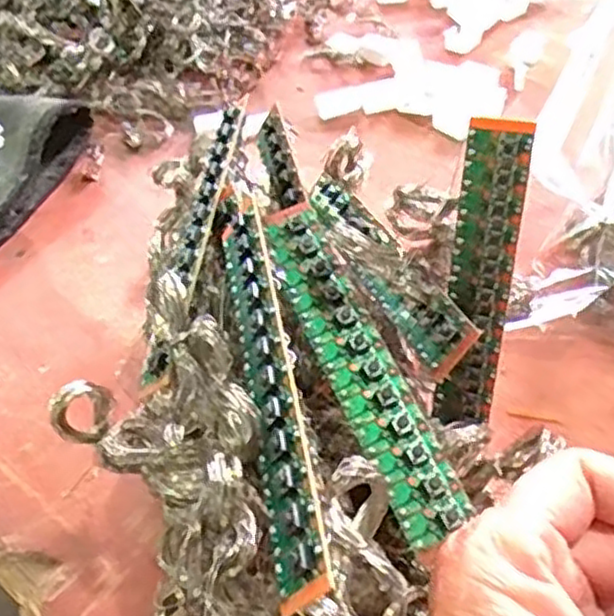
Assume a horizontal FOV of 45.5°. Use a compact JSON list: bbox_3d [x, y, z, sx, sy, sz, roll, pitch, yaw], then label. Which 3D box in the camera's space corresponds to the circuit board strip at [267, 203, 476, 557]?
[{"bbox_3d":[0.015,0.016,0.235,0.020,0.006,0.121,-19,63,-13],"label":"circuit board strip"}]

